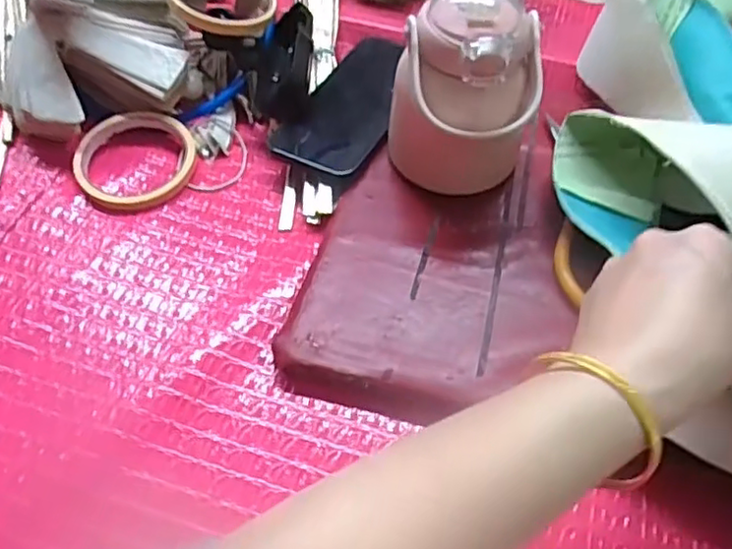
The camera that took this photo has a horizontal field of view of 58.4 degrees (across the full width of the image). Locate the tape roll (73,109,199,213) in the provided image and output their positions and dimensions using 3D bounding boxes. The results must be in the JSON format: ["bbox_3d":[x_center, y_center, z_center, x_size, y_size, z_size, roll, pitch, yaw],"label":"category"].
[{"bbox_3d":[-0.179,-0.090,0.501,0.086,0.020,0.087,1,51,-1],"label":"tape roll"}]

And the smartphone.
[{"bbox_3d":[-0.011,-0.138,0.521,0.077,0.011,0.156,19,53,13],"label":"smartphone"}]

